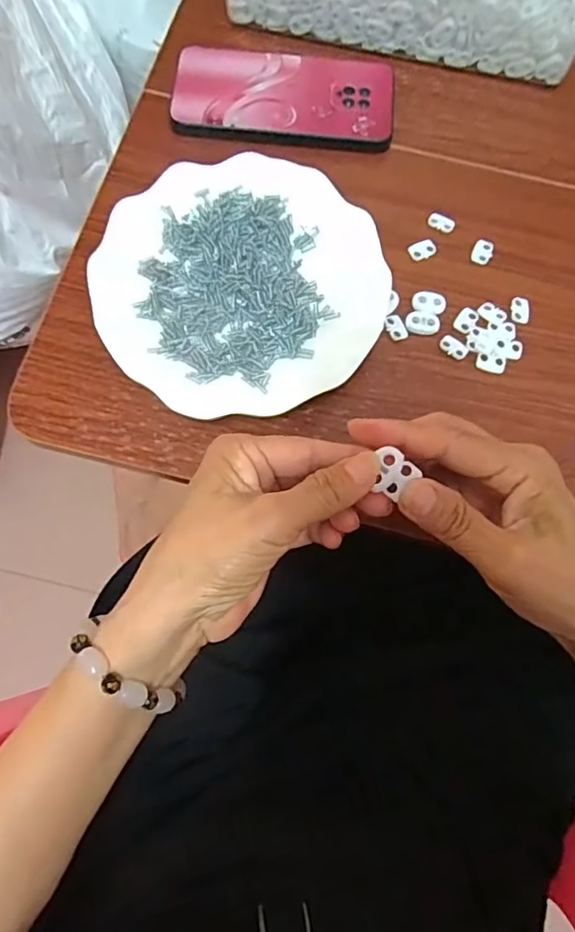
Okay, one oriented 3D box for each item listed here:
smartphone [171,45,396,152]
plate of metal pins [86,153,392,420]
[{"bbox_3d":[-0.002,-0.279,0.419,0.163,0.016,0.076,4,73,-1],"label":"smartphone"},{"bbox_3d":[-0.030,-0.118,0.364,0.179,0.024,0.177,1,73,-2],"label":"plate of metal pins"}]

